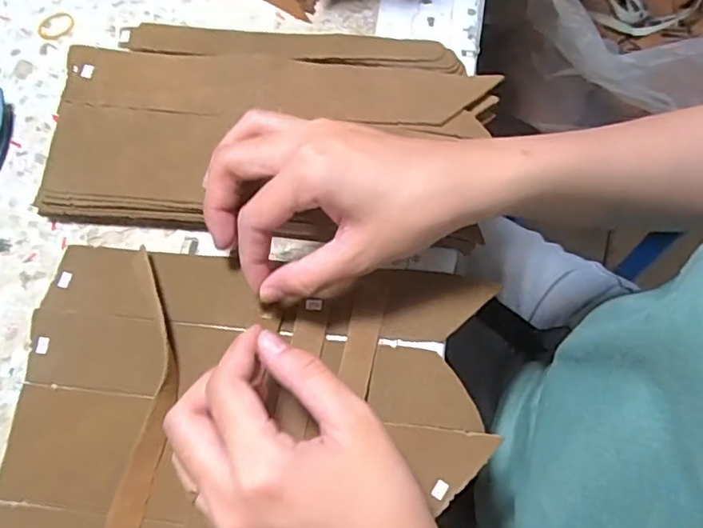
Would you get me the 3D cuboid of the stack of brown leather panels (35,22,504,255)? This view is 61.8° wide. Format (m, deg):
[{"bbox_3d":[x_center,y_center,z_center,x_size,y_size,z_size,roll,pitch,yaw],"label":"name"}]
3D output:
[{"bbox_3d":[-0.044,-0.078,0.338,0.240,0.023,0.123,4,70,2],"label":"stack of brown leather panels"}]

